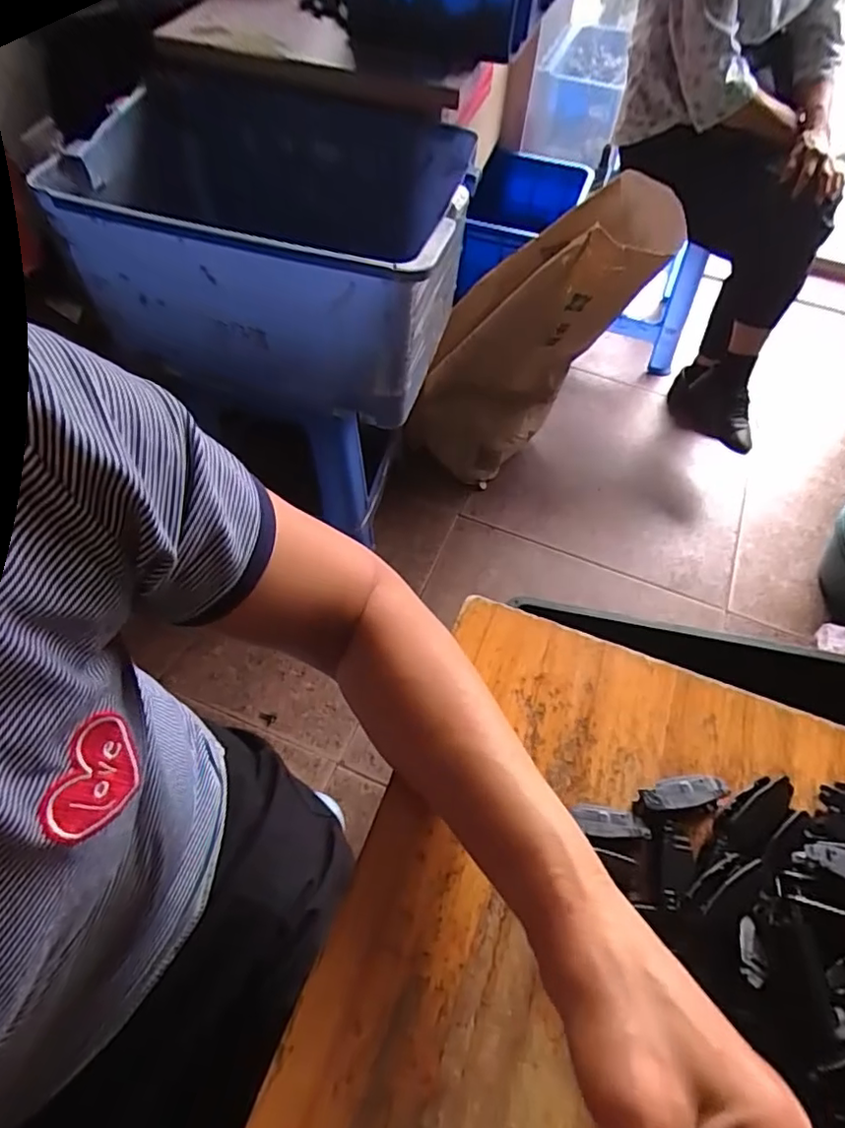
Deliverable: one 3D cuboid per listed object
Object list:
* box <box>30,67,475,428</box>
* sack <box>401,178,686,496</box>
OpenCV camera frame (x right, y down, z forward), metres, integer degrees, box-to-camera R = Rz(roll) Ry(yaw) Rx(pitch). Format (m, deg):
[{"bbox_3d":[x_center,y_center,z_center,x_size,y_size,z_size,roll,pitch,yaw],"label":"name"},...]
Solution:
[{"bbox_3d":[-0.195,-0.426,0.824,0.471,0.295,0.336,12,58,5],"label":"box"},{"bbox_3d":[0.222,-0.457,1.224,0.301,0.652,0.216,6,54,-29],"label":"sack"}]

